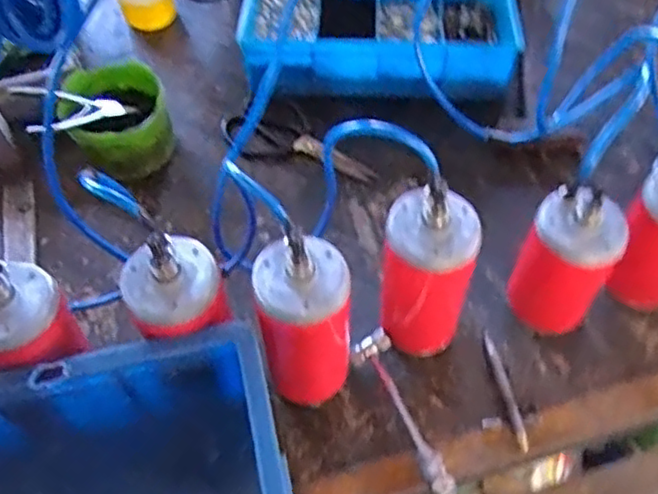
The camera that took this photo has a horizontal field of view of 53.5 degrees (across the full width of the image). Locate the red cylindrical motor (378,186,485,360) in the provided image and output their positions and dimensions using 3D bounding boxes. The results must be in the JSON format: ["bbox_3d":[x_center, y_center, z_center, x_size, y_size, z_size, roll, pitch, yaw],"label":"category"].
[{"bbox_3d":[0.085,0.031,0.582,0.079,0.189,0.081,6,56,6],"label":"red cylindrical motor"}]

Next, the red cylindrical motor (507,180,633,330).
[{"bbox_3d":[0.212,0.021,0.600,0.076,0.143,0.083,21,59,16],"label":"red cylindrical motor"}]

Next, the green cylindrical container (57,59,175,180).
[{"bbox_3d":[-0.247,-0.152,0.759,0.118,0.067,0.125,-16,56,-9],"label":"green cylindrical container"}]

